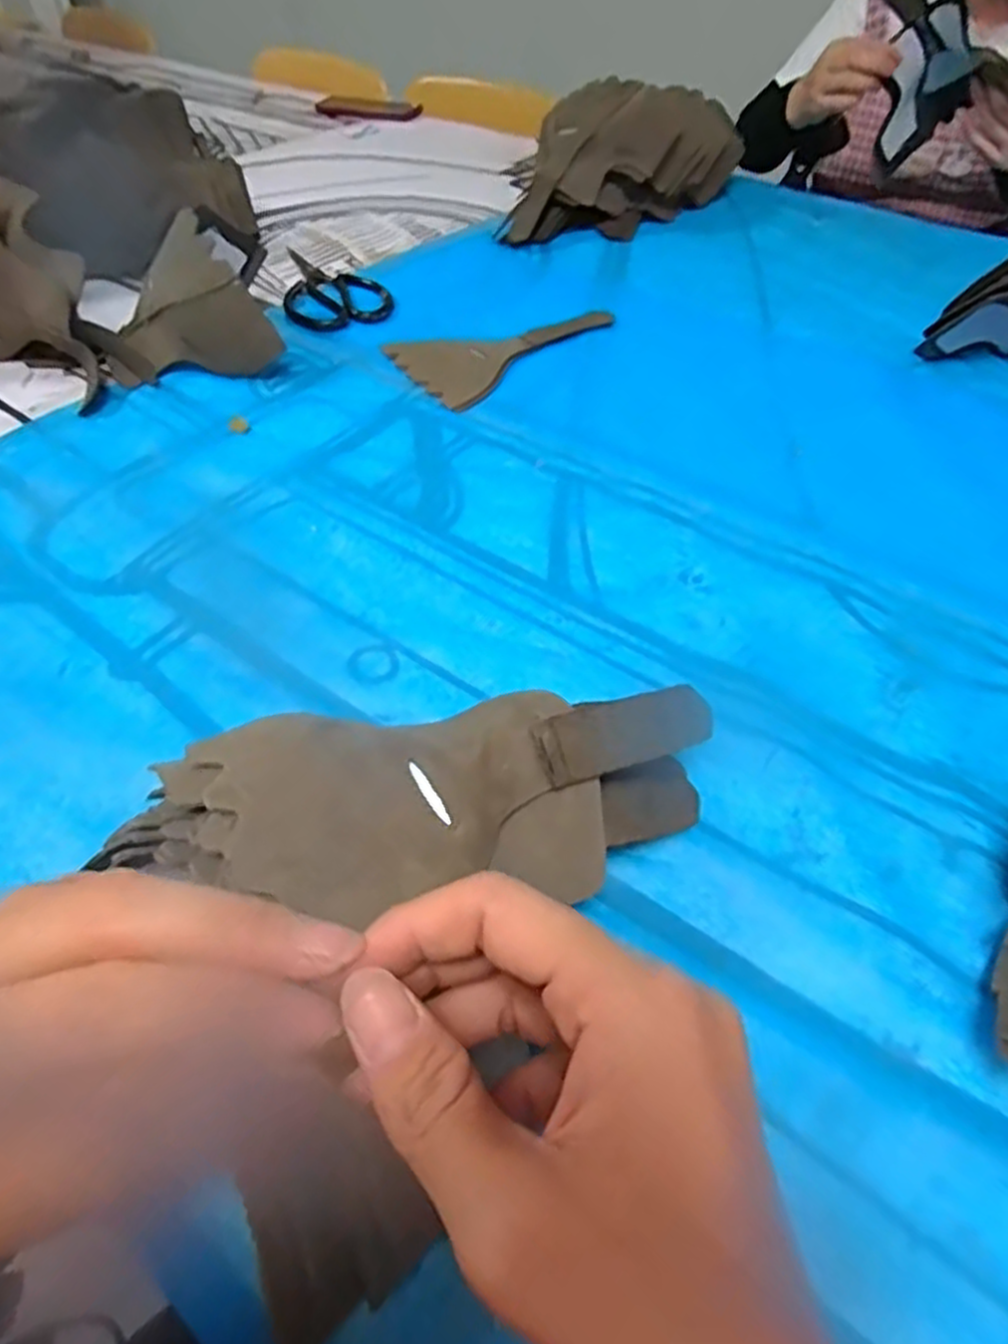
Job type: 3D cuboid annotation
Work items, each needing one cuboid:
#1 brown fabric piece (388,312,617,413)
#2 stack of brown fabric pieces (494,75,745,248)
[{"bbox_3d":[0.010,-0.275,0.644,0.194,0.006,0.108,-25,53,-22],"label":"brown fabric piece"},{"bbox_3d":[0.139,-0.583,0.857,0.325,0.126,0.112,-35,57,-28],"label":"stack of brown fabric pieces"}]

